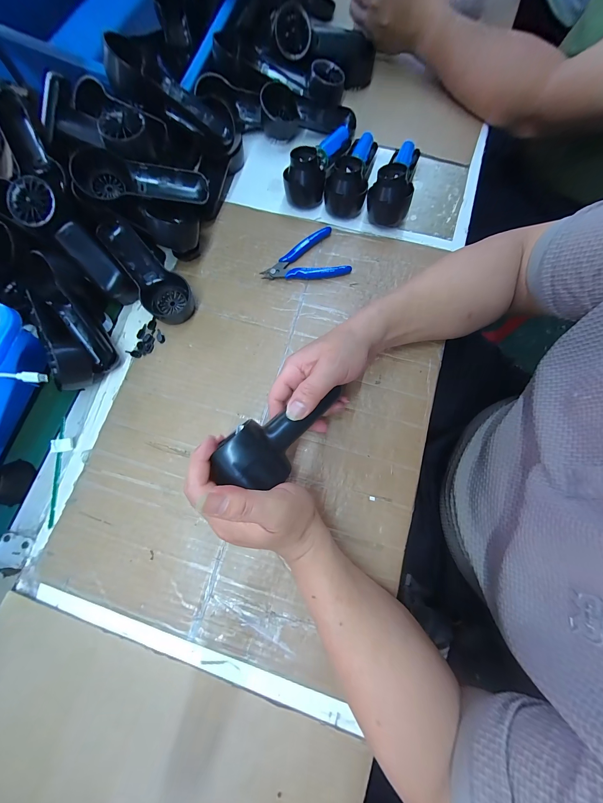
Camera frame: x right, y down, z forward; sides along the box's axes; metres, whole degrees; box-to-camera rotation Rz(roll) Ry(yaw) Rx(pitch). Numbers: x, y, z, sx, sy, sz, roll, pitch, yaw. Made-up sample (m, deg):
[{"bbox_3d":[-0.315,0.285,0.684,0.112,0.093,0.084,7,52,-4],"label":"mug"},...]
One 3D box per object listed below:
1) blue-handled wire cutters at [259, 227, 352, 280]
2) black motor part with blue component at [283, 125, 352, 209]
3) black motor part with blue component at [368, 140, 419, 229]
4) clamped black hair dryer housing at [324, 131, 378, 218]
[{"bbox_3d":[0.003,-0.195,0.370,0.115,0.015,0.074,-24,78,-6],"label":"blue-handled wire cutters"},{"bbox_3d":[0.025,-0.368,0.392,0.057,0.049,0.148,25,78,5],"label":"black motor part with blue component"},{"bbox_3d":[0.136,-0.331,0.376,0.057,0.058,0.141,15,77,3],"label":"black motor part with blue component"},{"bbox_3d":[0.075,-0.349,0.383,0.058,0.054,0.136,14,77,3],"label":"clamped black hair dryer housing"}]

